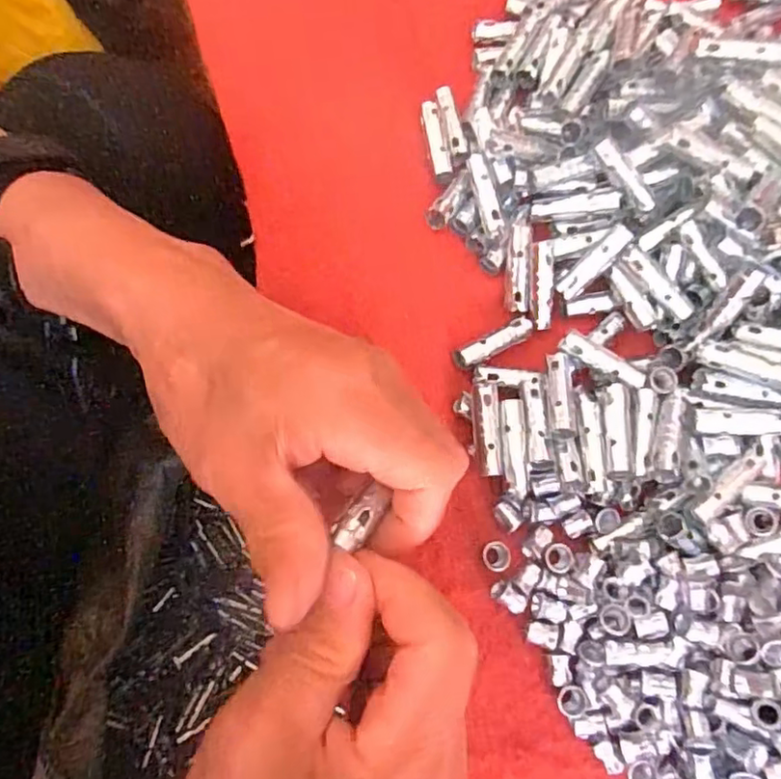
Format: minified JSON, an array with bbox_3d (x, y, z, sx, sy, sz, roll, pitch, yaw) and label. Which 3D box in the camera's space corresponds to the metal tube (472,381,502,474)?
[{"bbox_3d":[0.041,0.018,0.259,0.011,0.013,0.038,-4,76,0],"label":"metal tube"}]

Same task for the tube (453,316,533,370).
[{"bbox_3d":[0.047,-0.021,0.277,0.041,0.006,0.009,-27,77,-18],"label":"tube"}]

